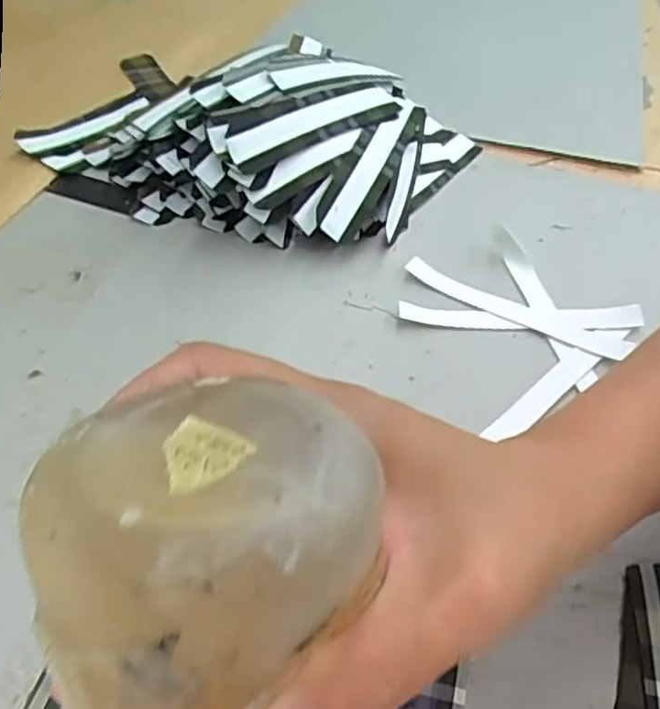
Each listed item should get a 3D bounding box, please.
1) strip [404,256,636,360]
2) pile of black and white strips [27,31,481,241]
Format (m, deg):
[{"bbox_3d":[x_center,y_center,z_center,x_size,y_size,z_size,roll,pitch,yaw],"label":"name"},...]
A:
[{"bbox_3d":[0.107,-0.029,0.405,0.133,0.006,0.017,25,60,22],"label":"strip"},{"bbox_3d":[-0.066,-0.179,0.490,0.307,0.081,0.204,19,47,14],"label":"pile of black and white strips"}]

